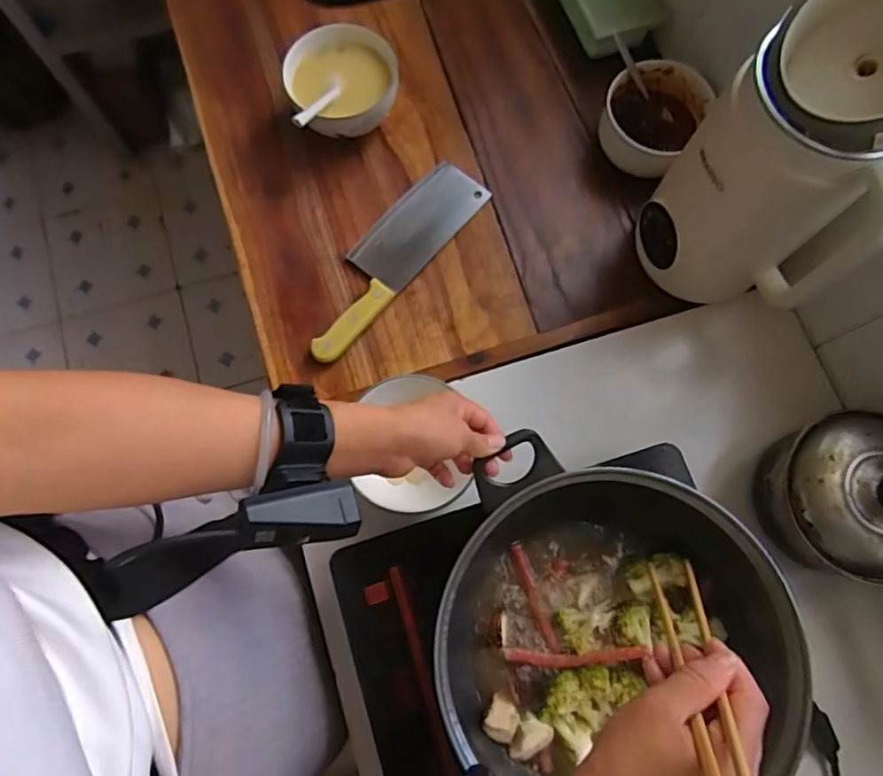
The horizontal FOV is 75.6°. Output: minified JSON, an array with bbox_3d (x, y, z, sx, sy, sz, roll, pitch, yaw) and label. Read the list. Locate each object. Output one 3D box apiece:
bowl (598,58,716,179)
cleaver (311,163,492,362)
[{"bbox_3d":[0.248,-0.321,0.681,0.106,0.080,0.116,0,75,-1],"label":"bowl"},{"bbox_3d":[-0.061,-0.156,0.663,0.080,0.014,0.286,39,78,9],"label":"cleaver"}]

